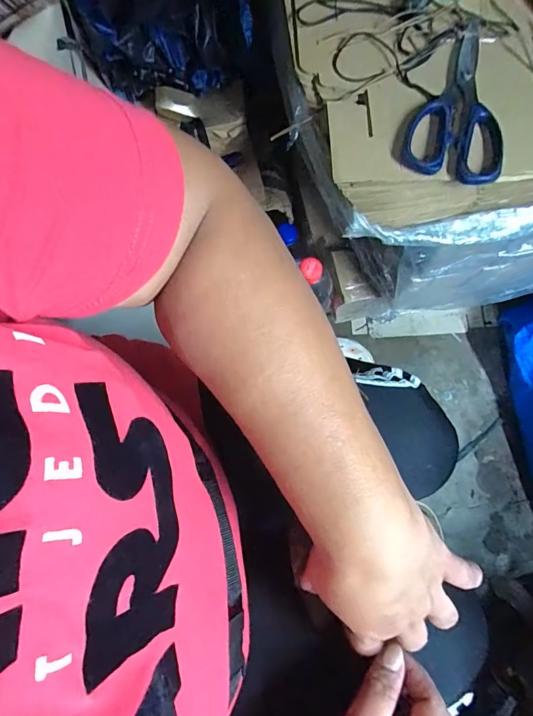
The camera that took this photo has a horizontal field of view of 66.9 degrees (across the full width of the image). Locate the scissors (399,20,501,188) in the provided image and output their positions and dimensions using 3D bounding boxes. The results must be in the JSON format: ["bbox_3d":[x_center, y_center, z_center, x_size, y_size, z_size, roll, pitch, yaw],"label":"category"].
[{"bbox_3d":[0.181,-0.231,0.365,0.082,0.007,0.156,18,77,5],"label":"scissors"}]

